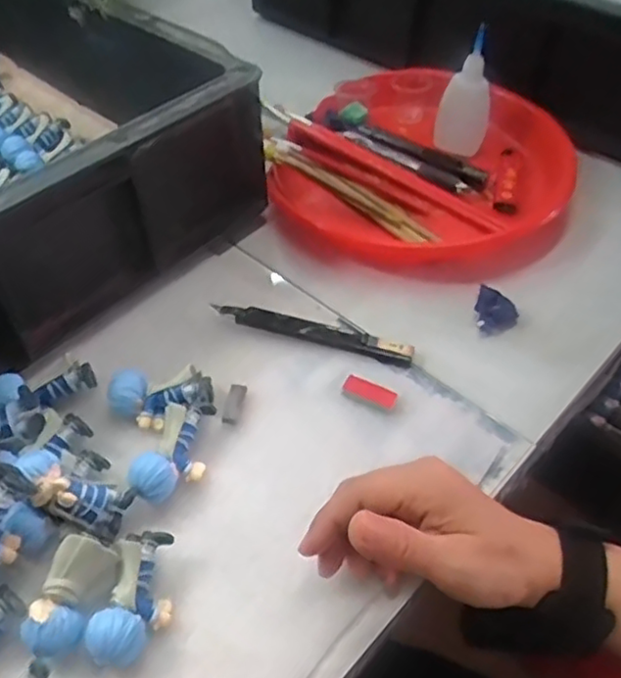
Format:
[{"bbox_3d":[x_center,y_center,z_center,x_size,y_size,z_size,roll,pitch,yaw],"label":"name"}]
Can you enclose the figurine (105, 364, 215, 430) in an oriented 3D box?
[{"bbox_3d":[-0.092,0.036,0.415,0.062,0.023,0.030,-9,51,-4],"label":"figurine"}]

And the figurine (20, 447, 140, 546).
[{"bbox_3d":[-0.127,0.080,0.355,0.048,0.031,0.032,19,53,13],"label":"figurine"}]

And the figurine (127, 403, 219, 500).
[{"bbox_3d":[-0.078,0.066,0.390,0.033,0.026,0.062,11,51,6],"label":"figurine"}]

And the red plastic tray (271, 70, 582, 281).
[{"bbox_3d":[0.095,-0.145,0.562,0.238,0.033,0.222,16,54,15],"label":"red plastic tray"}]

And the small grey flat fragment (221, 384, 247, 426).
[{"bbox_3d":[-0.048,0.041,0.423,0.010,0.004,0.029,7,52,9],"label":"small grey flat fragment"}]

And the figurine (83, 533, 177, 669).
[{"bbox_3d":[-0.085,0.129,0.333,0.030,0.025,0.062,11,53,11],"label":"figurine"}]

